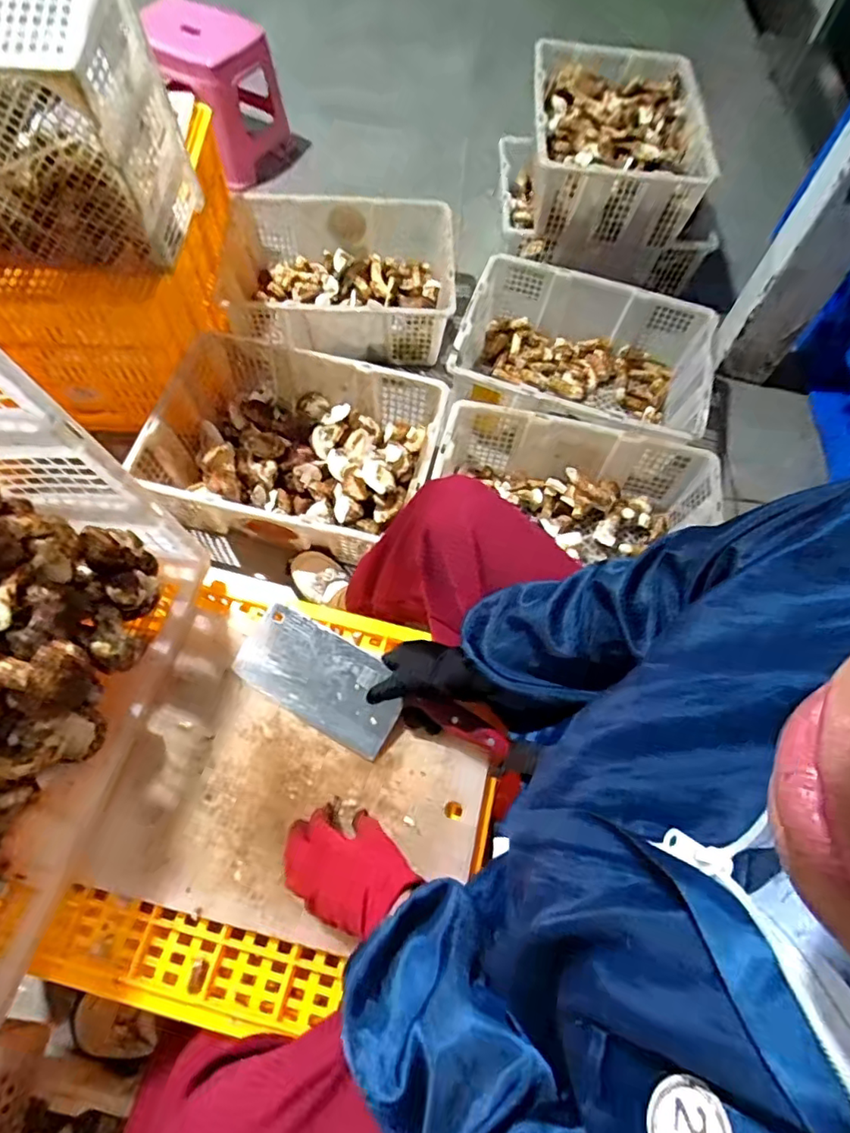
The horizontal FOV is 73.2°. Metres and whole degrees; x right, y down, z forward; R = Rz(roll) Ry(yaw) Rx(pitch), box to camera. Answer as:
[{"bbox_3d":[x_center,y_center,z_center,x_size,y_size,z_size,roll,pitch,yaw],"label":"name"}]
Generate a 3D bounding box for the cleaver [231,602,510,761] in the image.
[{"bbox_3d":[-0.062,0.141,0.610,0.296,0.035,0.095,22,65,11],"label":"cleaver"}]

